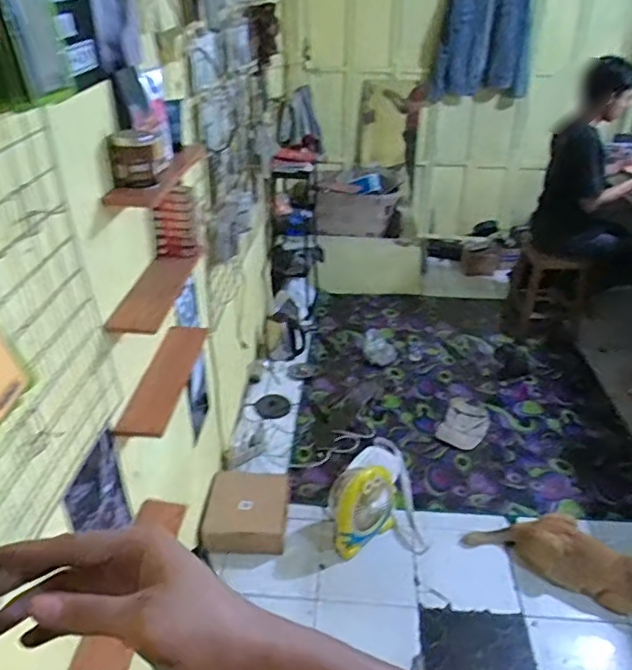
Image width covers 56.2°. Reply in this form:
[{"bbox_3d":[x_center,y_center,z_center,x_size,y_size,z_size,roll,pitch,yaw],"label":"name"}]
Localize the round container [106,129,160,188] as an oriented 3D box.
[{"bbox_3d":[-0.355,-0.347,1.160,0.083,0.102,0.083,1,31,0],"label":"round container"}]

